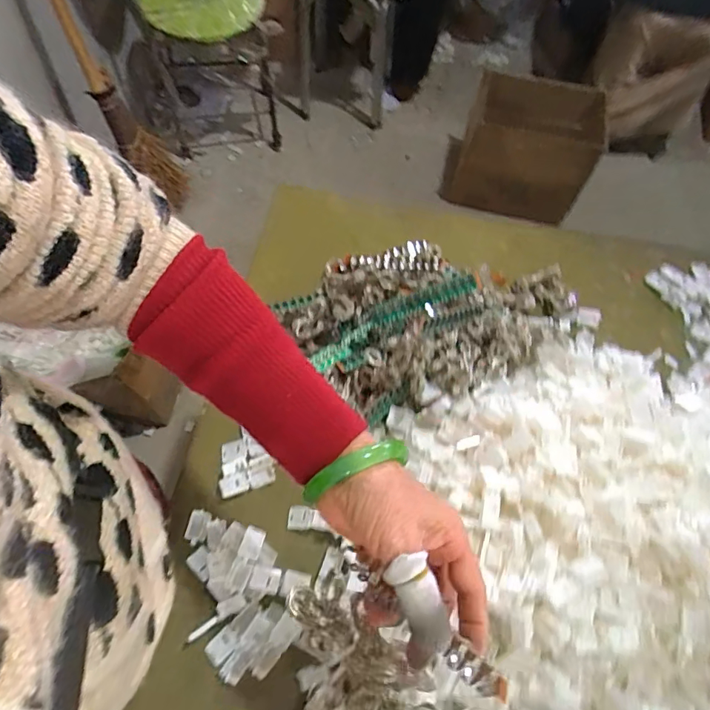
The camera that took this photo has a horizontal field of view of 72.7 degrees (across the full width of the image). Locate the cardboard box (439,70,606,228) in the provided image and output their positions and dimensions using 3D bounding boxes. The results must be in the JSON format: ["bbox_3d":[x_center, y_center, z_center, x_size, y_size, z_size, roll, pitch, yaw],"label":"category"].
[{"bbox_3d":[0.556,-0.687,1.623,0.456,0.340,0.273,20,64,8],"label":"cardboard box"}]

